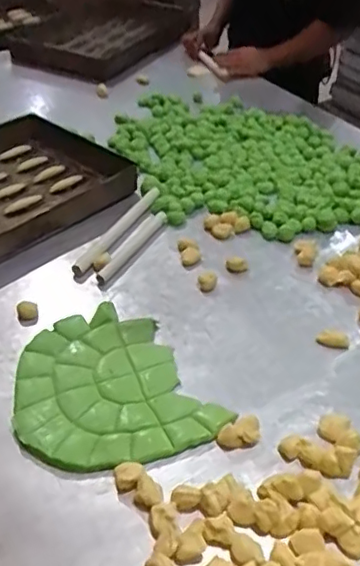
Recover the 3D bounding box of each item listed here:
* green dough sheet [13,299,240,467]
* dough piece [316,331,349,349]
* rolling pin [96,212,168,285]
[{"bbox_3d":[-0.106,0.142,0.801,0.231,0.013,0.280,-21,45,-23],"label":"green dough sheet"},{"bbox_3d":[0.228,0.085,0.878,0.046,0.010,0.026,10,42,12],"label":"dough piece"},{"bbox_3d":[-0.079,-0.065,1.040,0.026,0.018,0.203,19,44,22],"label":"rolling pin"}]

